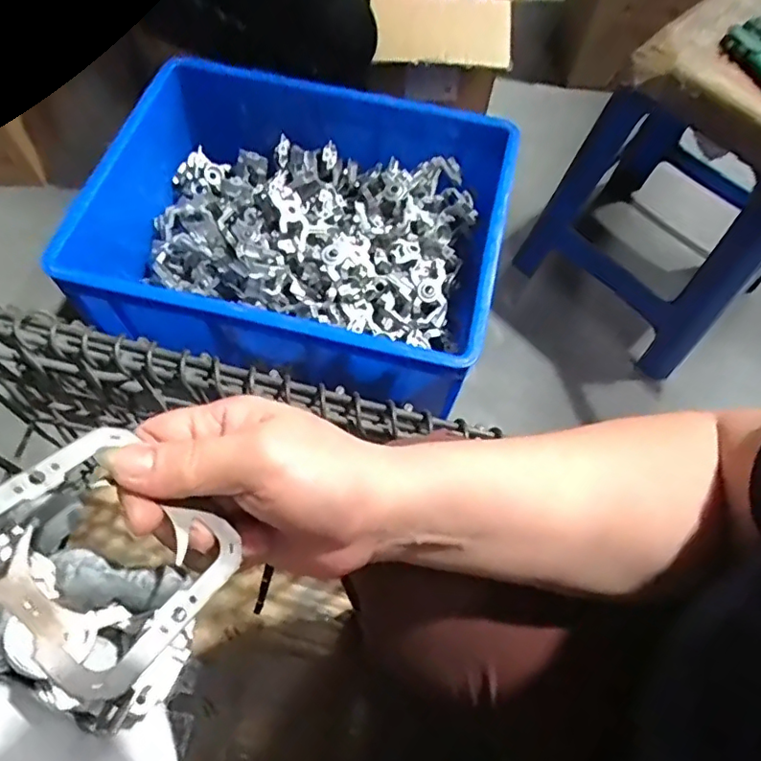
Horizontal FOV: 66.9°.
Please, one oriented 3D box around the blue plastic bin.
[{"bbox_3d":[-0.103,-0.227,0.811,0.522,0.165,0.432,13,64,3],"label":"blue plastic bin"}]

